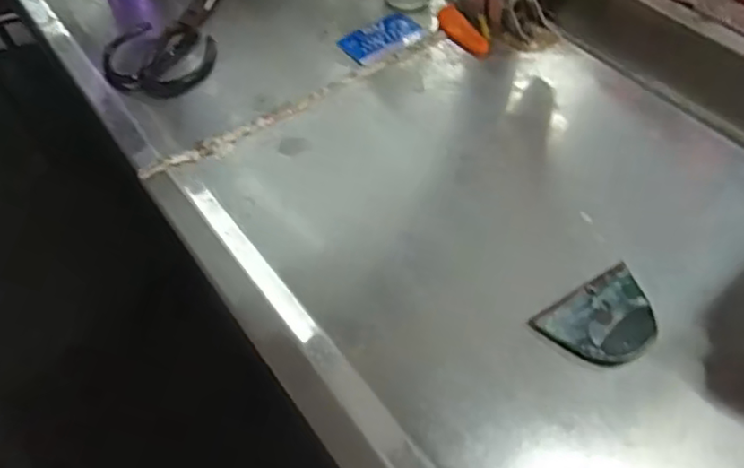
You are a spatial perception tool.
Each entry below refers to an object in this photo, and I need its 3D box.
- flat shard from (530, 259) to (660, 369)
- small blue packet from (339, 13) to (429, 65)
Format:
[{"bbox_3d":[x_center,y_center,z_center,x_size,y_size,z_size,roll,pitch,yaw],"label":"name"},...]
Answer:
[{"bbox_3d":[0.159,0.058,0.425,0.081,0.007,0.059,-29,51,-17],"label":"flat shard"},{"bbox_3d":[0.011,-0.202,0.650,0.087,0.004,0.053,-34,60,-22],"label":"small blue packet"}]

